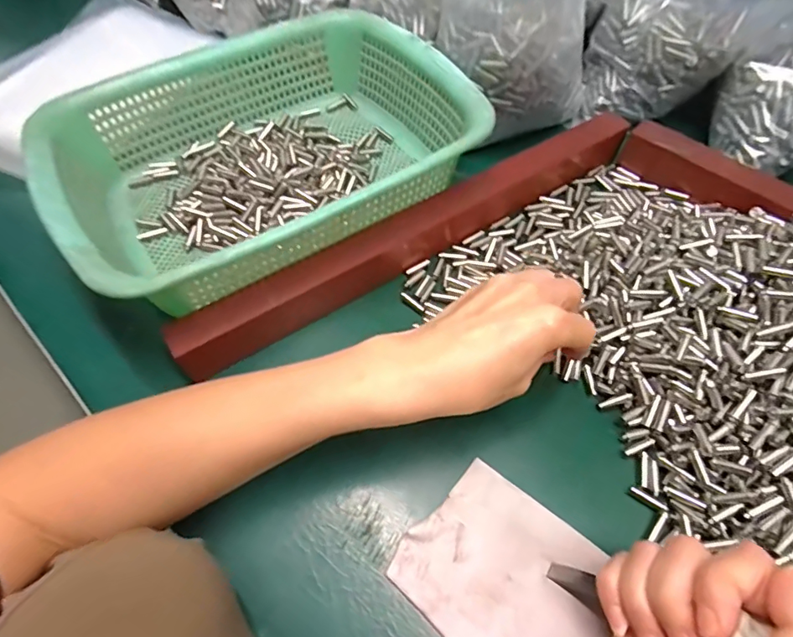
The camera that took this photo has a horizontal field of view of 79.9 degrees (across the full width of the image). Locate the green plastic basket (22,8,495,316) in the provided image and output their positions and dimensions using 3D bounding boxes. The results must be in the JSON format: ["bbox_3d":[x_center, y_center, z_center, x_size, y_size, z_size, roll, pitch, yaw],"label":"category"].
[{"bbox_3d":[-0.096,-0.124,0.364,0.286,0.082,0.219,-29,63,-15],"label":"green plastic basket"}]

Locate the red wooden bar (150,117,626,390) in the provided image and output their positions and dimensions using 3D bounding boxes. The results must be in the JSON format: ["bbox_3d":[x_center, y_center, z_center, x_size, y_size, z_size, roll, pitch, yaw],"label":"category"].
[{"bbox_3d":[0.024,-0.069,0.356,0.384,0.039,0.033,-31,63,-16],"label":"red wooden bar"}]

